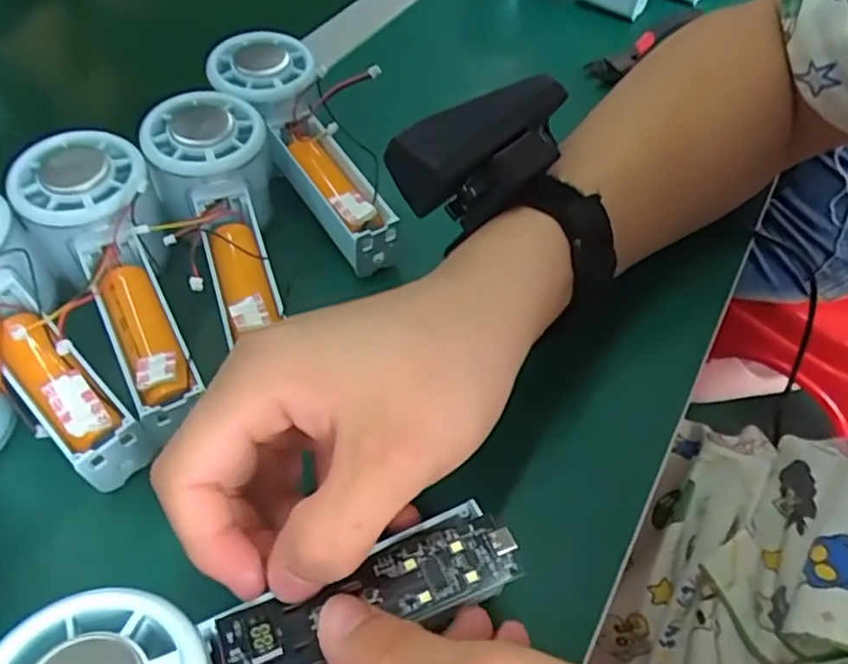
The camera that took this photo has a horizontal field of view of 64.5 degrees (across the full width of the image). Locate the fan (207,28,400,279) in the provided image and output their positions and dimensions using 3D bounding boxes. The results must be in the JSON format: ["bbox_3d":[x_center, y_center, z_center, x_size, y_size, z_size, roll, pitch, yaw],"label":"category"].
[{"bbox_3d":[-0.061,-0.096,0.347,0.053,0.044,0.148,-27,75,-20],"label":"fan"}]

